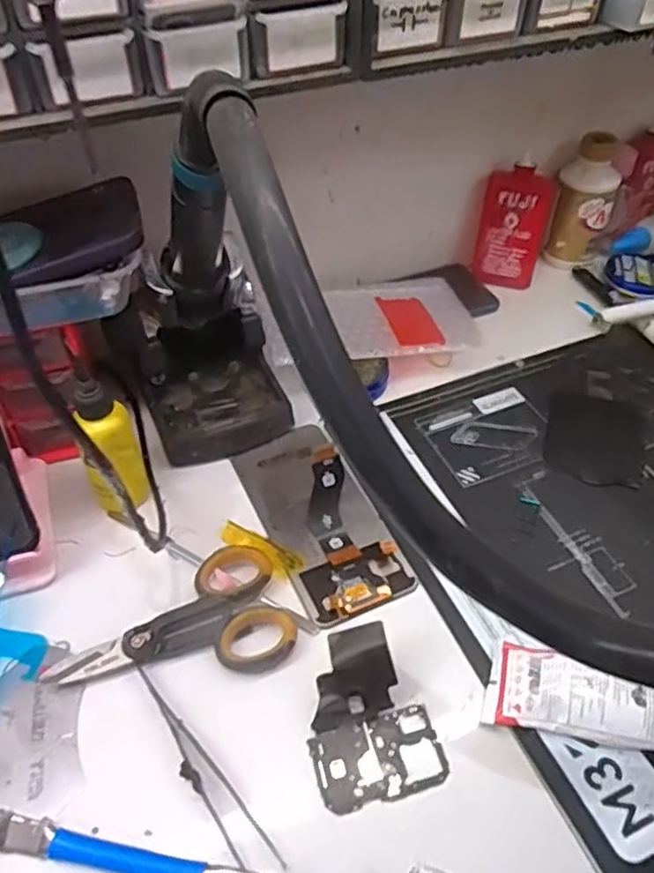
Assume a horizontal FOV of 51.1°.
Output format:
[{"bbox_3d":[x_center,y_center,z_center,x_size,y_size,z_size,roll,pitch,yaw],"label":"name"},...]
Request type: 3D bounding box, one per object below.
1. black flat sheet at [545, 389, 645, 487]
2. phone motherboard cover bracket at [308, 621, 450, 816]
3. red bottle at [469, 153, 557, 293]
[{"bbox_3d":[0.202,-0.001,0.514,0.069,0.004,0.091,16,49,12],"label":"black flat sheet"},{"bbox_3d":[0.022,0.145,0.360,0.066,0.032,0.079,-10,49,-11],"label":"phone motherboard cover bracket"},{"bbox_3d":[0.172,-0.194,0.634,0.058,0.108,0.031,12,48,9],"label":"red bottle"}]

